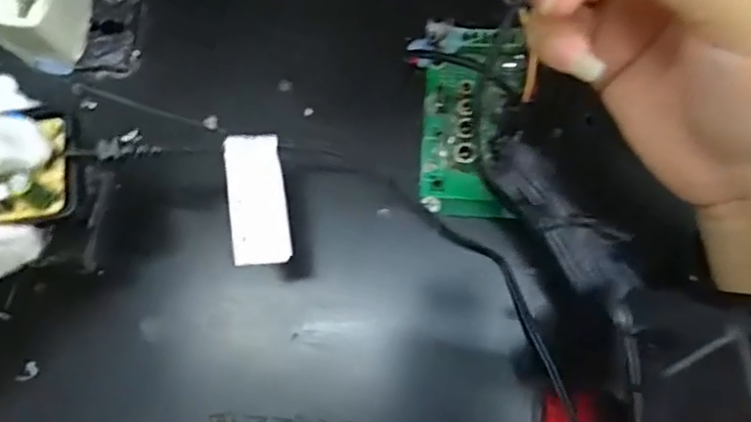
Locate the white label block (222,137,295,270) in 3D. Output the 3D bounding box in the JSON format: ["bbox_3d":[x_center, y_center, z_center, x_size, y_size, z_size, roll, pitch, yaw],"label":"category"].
[{"bbox_3d":[-0.042,-0.004,0.231,0.020,0.004,0.046,-5,78,-15],"label":"white label block"}]

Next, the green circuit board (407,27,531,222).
[{"bbox_3d":[0.038,-0.037,0.265,0.044,0.018,0.077,4,75,3],"label":"green circuit board"}]

